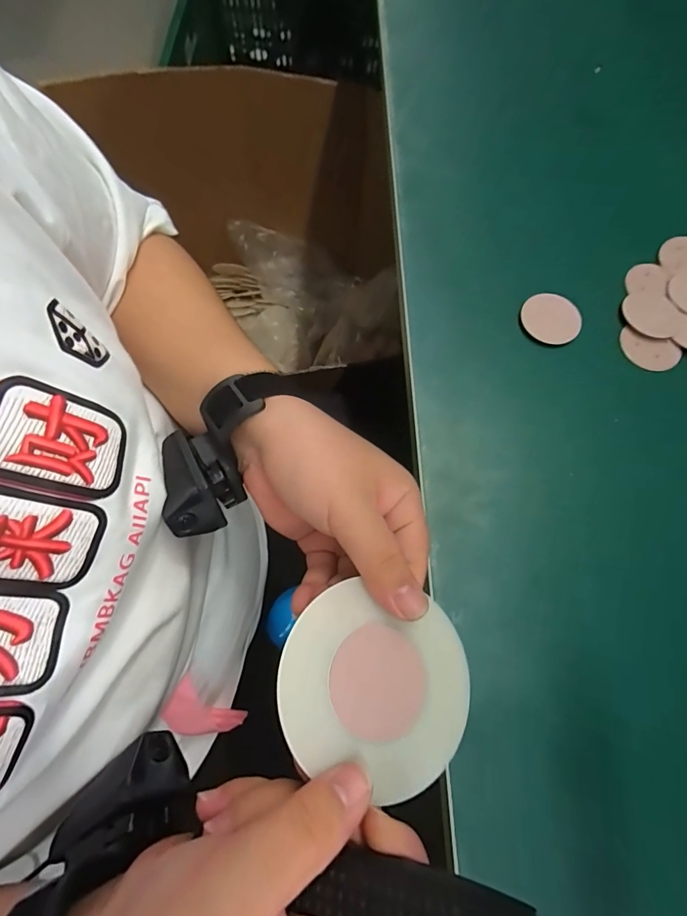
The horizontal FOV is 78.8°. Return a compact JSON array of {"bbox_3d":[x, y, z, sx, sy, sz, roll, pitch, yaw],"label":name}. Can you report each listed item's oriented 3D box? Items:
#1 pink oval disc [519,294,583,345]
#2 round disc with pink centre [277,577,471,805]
[{"bbox_3d":[0.157,-0.106,0.315,0.042,0.008,0.041,42,75,11],"label":"pink oval disc"},{"bbox_3d":[0.015,0.099,0.184,0.083,0.004,0.074,25,63,-5],"label":"round disc with pink centre"}]

